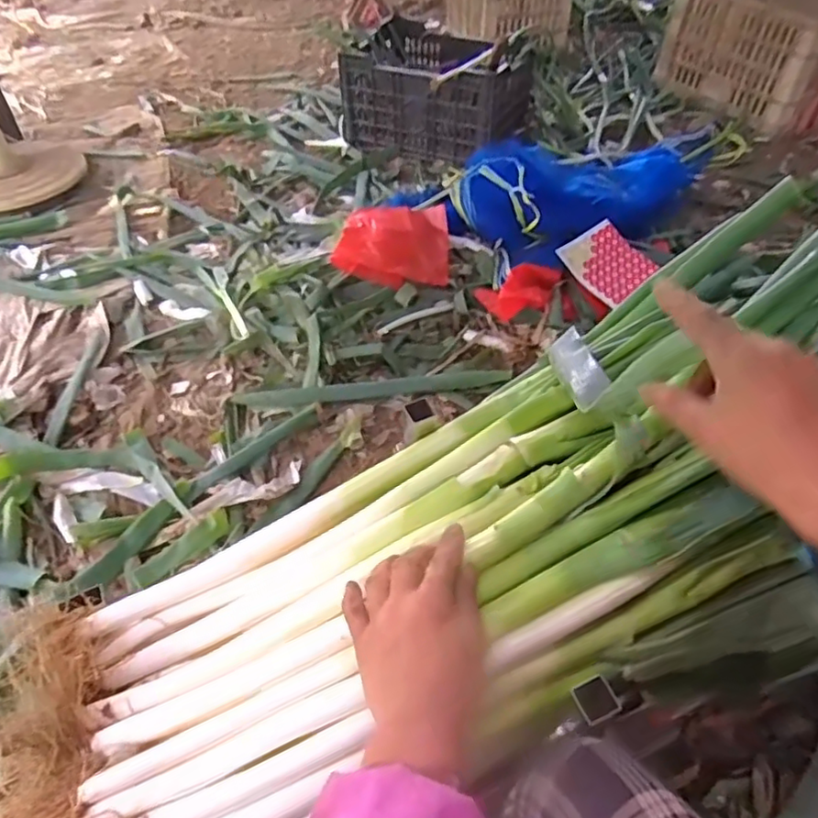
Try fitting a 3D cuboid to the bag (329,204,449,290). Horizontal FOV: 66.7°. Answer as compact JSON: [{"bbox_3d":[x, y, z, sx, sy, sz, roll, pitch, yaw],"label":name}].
[{"bbox_3d":[-0.033,-0.366,1.376,0.241,0.067,0.222,0,48,0],"label":"bag"}]

